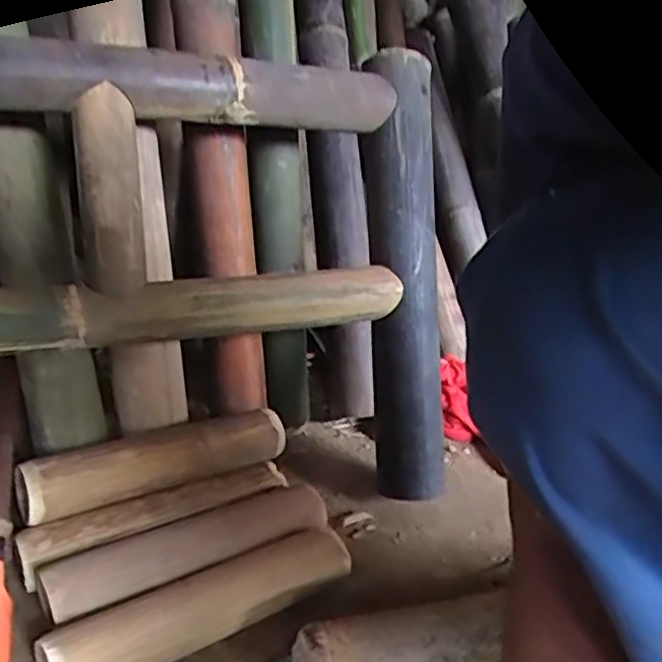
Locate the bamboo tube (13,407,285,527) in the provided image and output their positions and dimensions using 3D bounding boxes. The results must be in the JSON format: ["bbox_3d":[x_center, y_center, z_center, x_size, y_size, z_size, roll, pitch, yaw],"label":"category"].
[{"bbox_3d":[-0.171,0.129,0.677,0.259,0.059,0.053,-9,26,-33],"label":"bamboo tube"}]

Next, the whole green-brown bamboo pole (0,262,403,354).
[{"bbox_3d":[-0.200,-0.017,0.628,0.602,0.058,0.047,-5,24,-26],"label":"whole green-brown bamboo pole"}]

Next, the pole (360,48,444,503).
[{"bbox_3d":[0.082,-0.061,0.766,0.071,0.495,0.068,-2,3,-17],"label":"pole"}]

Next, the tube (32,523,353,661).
[{"bbox_3d":[-0.106,0.237,0.578,0.268,0.055,0.057,-11,28,-35],"label":"tube"}]

